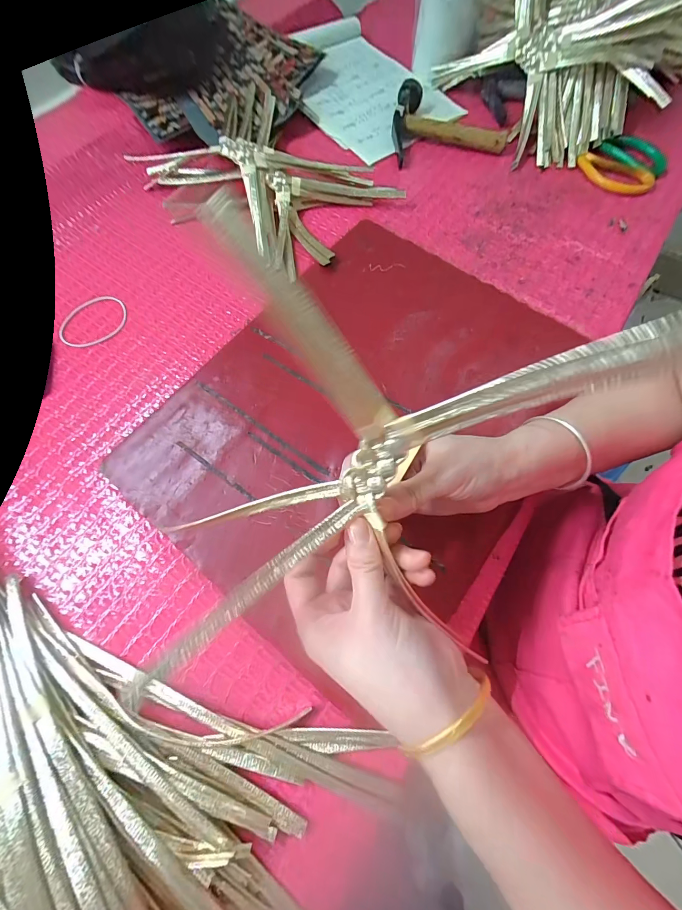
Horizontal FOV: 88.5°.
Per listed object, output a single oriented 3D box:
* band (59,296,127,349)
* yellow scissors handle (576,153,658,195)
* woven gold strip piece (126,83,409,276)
[{"bbox_3d":[-0.270,-0.146,0.382,0.074,0.004,0.060,-41,73,-14],"label":"band"},{"bbox_3d":[0.345,-0.356,0.446,0.094,0.012,0.050,40,74,15],"label":"yellow scissors handle"},{"bbox_3d":[-0.083,-0.350,0.434,0.282,0.044,0.207,38,74,15],"label":"woven gold strip piece"}]

